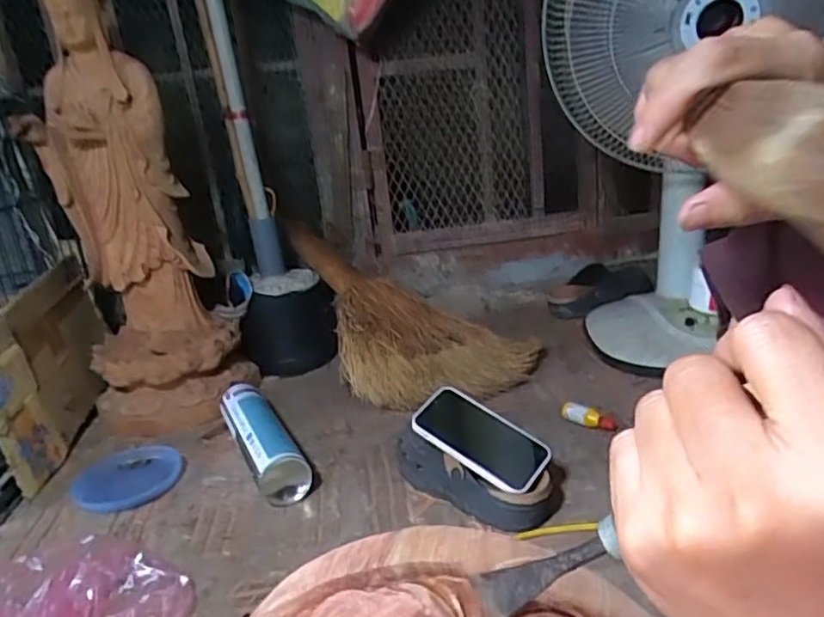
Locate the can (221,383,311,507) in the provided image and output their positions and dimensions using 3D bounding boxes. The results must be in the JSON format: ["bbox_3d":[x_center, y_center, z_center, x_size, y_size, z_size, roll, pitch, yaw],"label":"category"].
[{"bbox_3d":[-0.199,0.174,0.857,0.067,0.063,0.272,-14,20,-23],"label":"can"}]

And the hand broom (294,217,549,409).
[{"bbox_3d":[-0.014,0.004,1.105,0.295,0.095,0.482,-10,42,-30],"label":"hand broom"}]

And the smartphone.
[{"bbox_3d":[0.077,0.144,0.711,0.148,0.010,0.074,31,53,24],"label":"smartphone"}]

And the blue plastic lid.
[{"bbox_3d":[-0.378,0.225,0.857,0.135,0.012,0.139,-12,20,-17],"label":"blue plastic lid"}]

